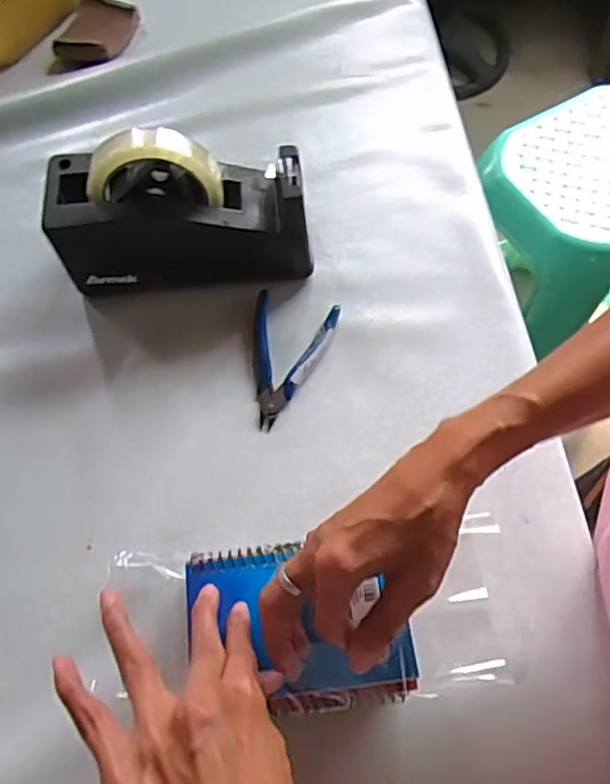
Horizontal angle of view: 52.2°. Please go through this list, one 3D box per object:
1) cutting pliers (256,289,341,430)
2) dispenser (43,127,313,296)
[{"bbox_3d":[-0.019,-0.027,0.499,0.067,0.010,0.115,14,65,6],"label":"cutting pliers"},{"bbox_3d":[-0.098,-0.146,0.497,0.194,0.126,0.070,-3,65,-2],"label":"dispenser"}]

